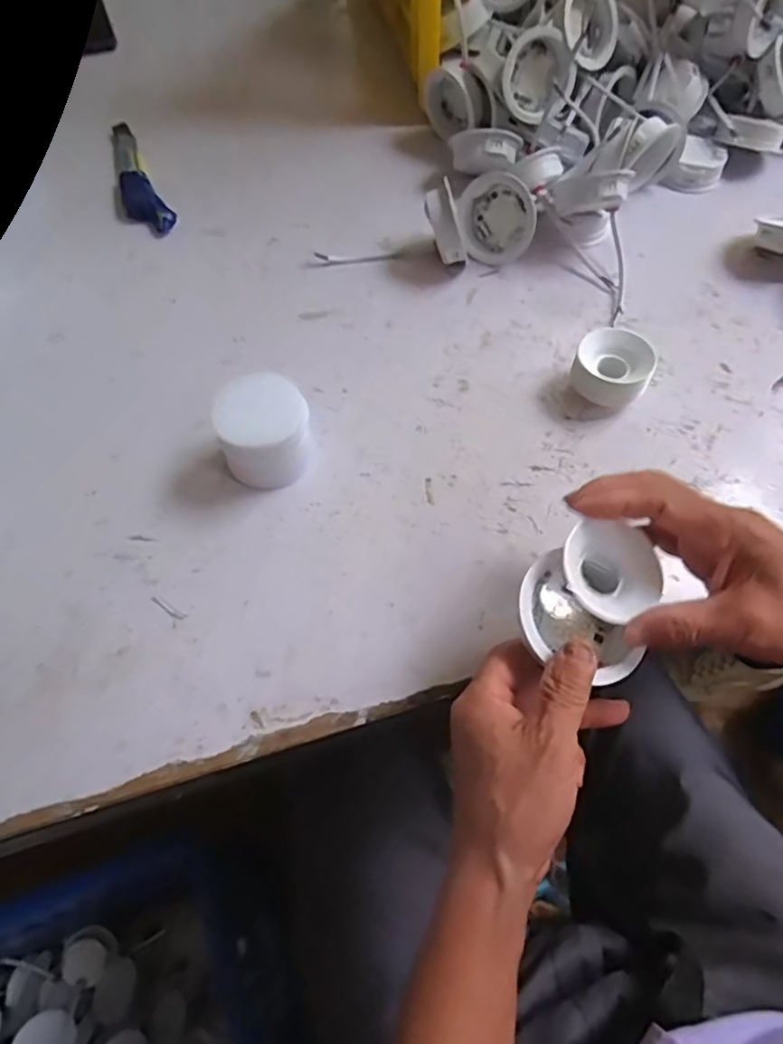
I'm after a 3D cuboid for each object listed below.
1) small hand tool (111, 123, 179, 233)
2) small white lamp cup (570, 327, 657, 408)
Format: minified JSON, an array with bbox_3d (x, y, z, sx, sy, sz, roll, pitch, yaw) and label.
[{"bbox_3d":[-0.265,-0.355,0.619,0.040,0.015,0.192,-24,63,-12],"label":"small hand tool"},{"bbox_3d":[0.169,-0.114,0.468,0.055,0.041,0.056,0,60,0],"label":"small white lamp cup"}]

